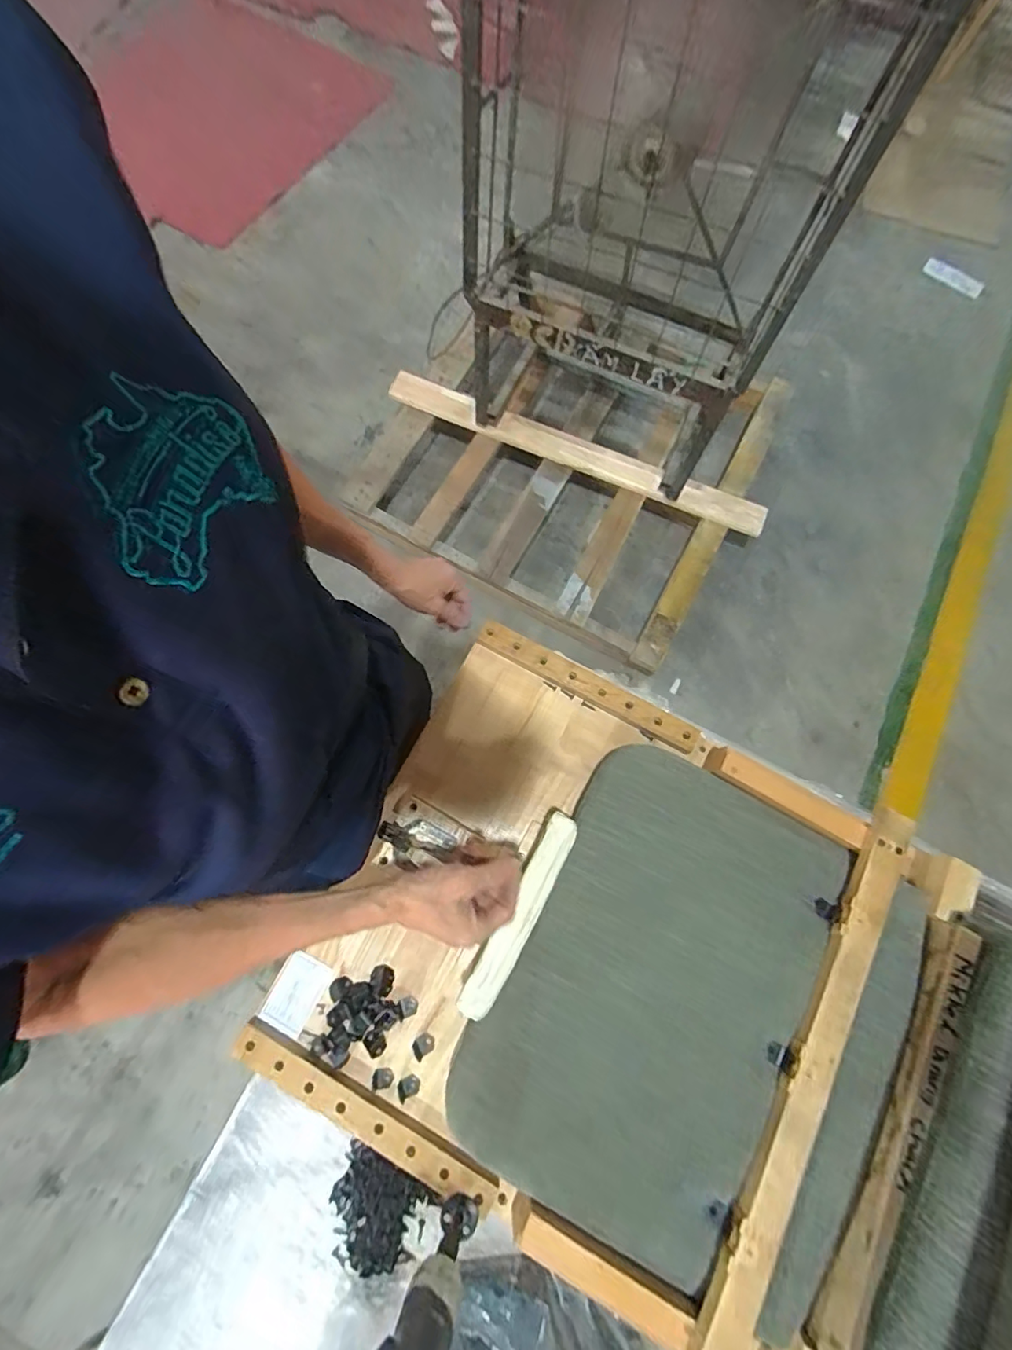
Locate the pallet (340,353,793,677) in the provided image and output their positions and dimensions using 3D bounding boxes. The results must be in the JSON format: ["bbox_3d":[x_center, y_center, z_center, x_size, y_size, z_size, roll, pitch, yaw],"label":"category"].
[{"bbox_3d":[0.186,-0.627,1.533,0.976,0.153,0.924,29,76,6],"label":"pallet"}]

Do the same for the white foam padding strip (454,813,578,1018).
[{"bbox_3d":[0.016,0.242,0.527,0.034,0.009,0.208,28,76,6],"label":"white foam padding strip"}]

